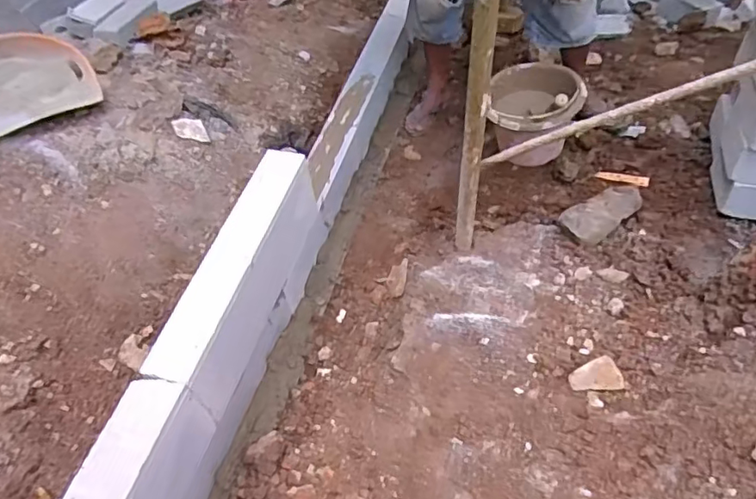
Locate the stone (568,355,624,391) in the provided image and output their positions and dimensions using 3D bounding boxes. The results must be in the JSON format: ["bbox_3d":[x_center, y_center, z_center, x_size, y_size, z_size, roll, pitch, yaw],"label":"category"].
[{"bbox_3d":[0.443,0.264,1.137,0.097,0.027,0.074,-30,52,12],"label":"stone"}]

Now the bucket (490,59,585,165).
[{"bbox_3d":[0.442,-0.382,1.614,0.246,0.244,0.259,-2,53,3],"label":"bucket"}]

